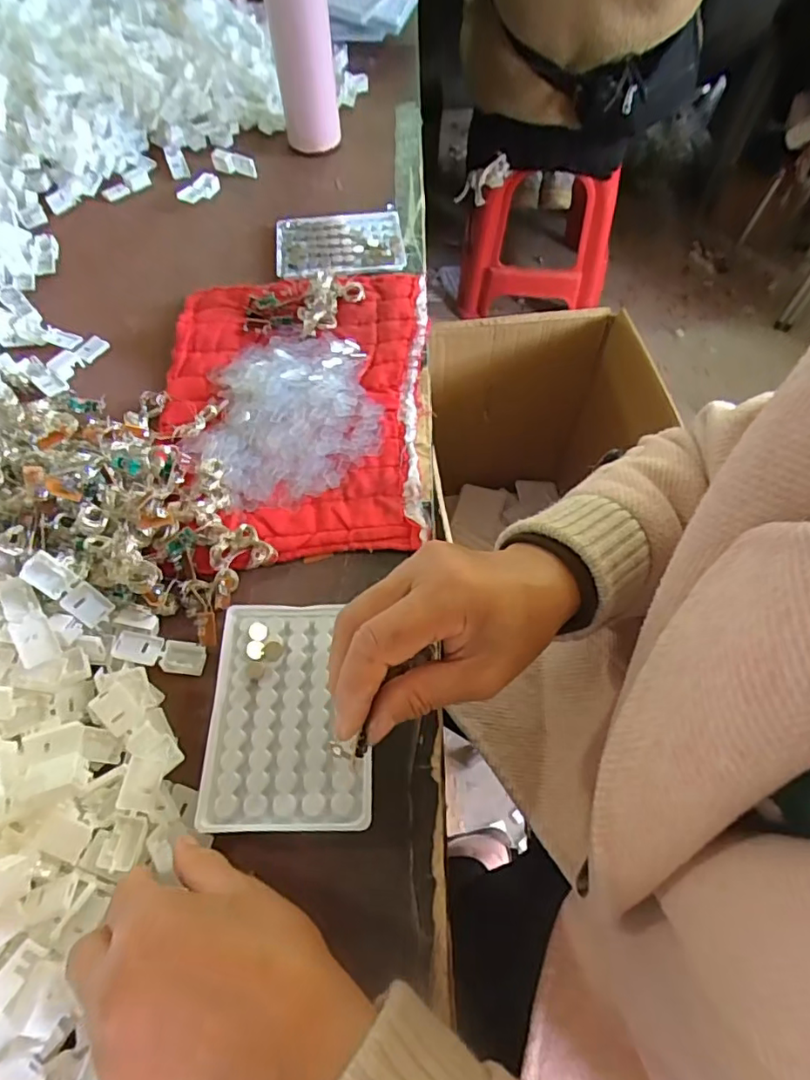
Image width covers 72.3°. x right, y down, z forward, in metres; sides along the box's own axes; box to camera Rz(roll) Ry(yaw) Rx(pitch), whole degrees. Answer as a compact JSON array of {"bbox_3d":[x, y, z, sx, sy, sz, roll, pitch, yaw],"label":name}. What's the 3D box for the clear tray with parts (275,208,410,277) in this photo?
[{"bbox_3d":[-0.068,-0.313,0.582,0.131,0.010,0.104,-7,61,-3],"label":"clear tray with parts"}]

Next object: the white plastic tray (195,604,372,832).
[{"bbox_3d":[-0.068,0.100,0.330,0.093,0.008,0.129,-2,61,0],"label":"white plastic tray"}]

